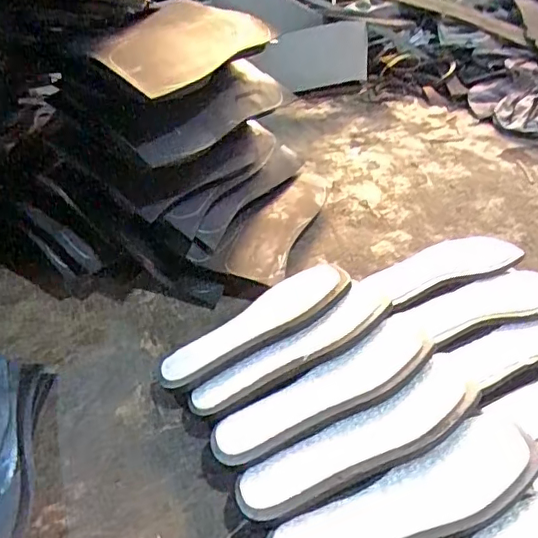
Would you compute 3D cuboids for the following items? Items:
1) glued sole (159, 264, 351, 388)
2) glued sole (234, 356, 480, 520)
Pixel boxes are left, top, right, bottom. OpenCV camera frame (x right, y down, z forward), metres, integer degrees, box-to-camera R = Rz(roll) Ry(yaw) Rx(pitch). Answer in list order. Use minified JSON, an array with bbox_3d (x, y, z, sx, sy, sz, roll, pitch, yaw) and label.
[{"bbox_3d":[-0.014,0.059,0.607,0.224,0.016,0.074,-30,44,-11],"label":"glued sole"},{"bbox_3d":[0.081,0.150,0.488,0.228,0.025,0.067,-26,42,-8],"label":"glued sole"}]

